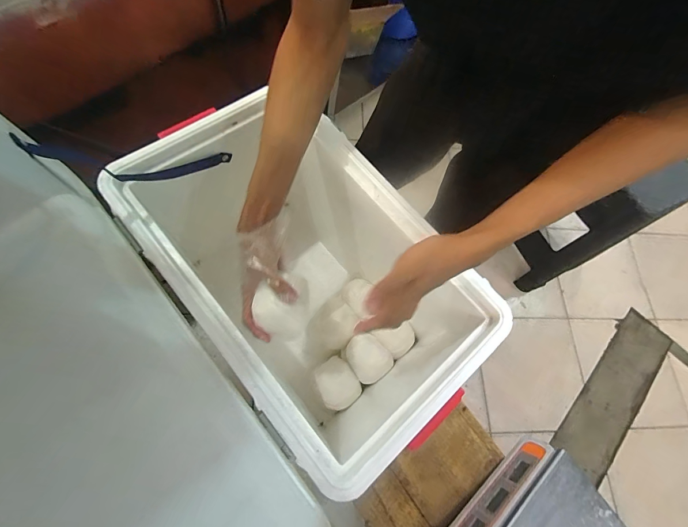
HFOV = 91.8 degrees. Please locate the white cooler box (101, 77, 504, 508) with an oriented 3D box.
[{"bbox_3d":[-0.075,0.026,0.576,0.316,0.333,0.519,-38,79,-18],"label":"white cooler box"}]

